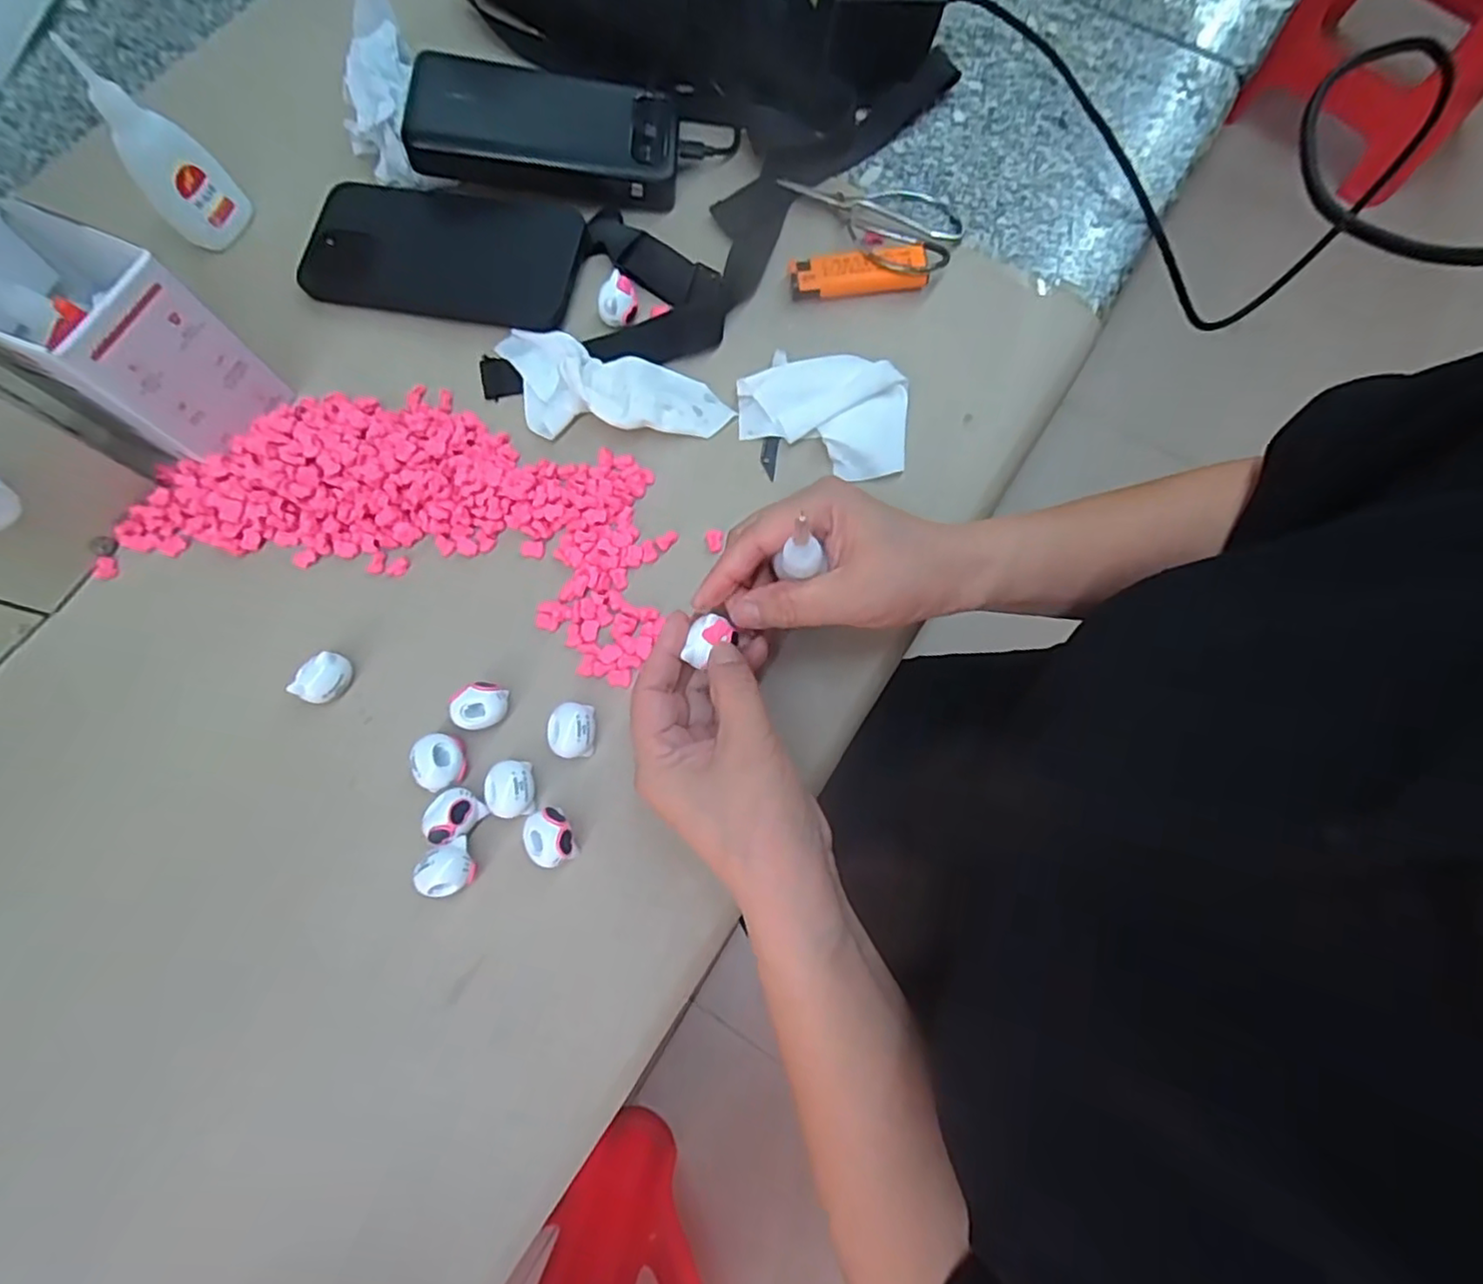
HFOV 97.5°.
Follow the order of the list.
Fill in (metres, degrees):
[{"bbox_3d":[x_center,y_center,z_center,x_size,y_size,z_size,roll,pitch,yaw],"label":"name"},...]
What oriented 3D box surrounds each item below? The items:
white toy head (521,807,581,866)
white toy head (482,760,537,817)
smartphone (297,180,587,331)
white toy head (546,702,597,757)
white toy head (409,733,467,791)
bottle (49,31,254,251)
[{"bbox_3d":[-0.088,0.091,0.303,0.022,0.021,0.025,-24,75,-6],"label":"white toy head"},{"bbox_3d":[-0.110,0.070,0.309,0.021,0.017,0.025,4,74,2],"label":"white toy head"},{"bbox_3d":[-0.178,-0.232,0.387,0.158,0.010,0.078,10,84,4],"label":"smartphone"},{"bbox_3d":[-0.081,0.043,0.316,0.021,0.018,0.026,4,74,1],"label":"white toy head"},{"bbox_3d":[-0.144,0.058,0.312,0.020,0.018,0.026,3,74,1],"label":"white toy head"},{"bbox_3d":[-0.323,-0.270,0.363,0.026,0.088,0.041,17,75,5],"label":"bottle"}]

